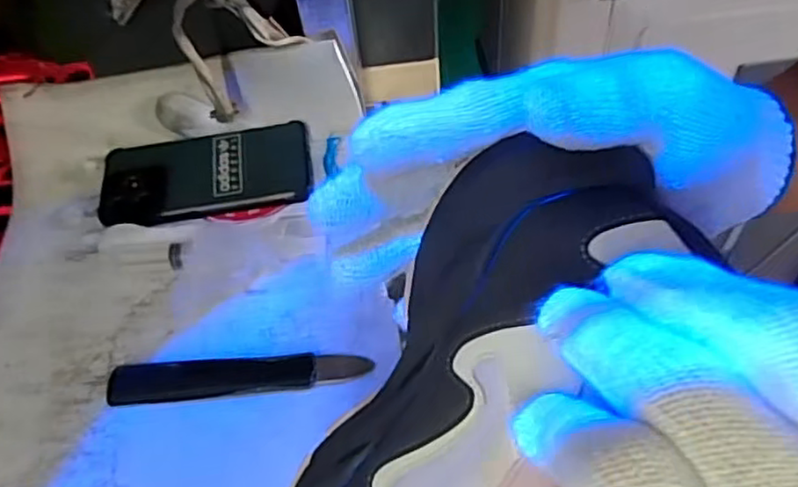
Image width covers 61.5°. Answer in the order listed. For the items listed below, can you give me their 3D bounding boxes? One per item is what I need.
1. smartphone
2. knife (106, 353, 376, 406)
[{"bbox_3d":[-0.156,-0.056,0.541,0.165,0.020,0.085,-11,51,-4],"label":"smartphone"},{"bbox_3d":[-0.104,0.087,0.436,0.167,0.014,0.026,-5,50,1],"label":"knife"}]

